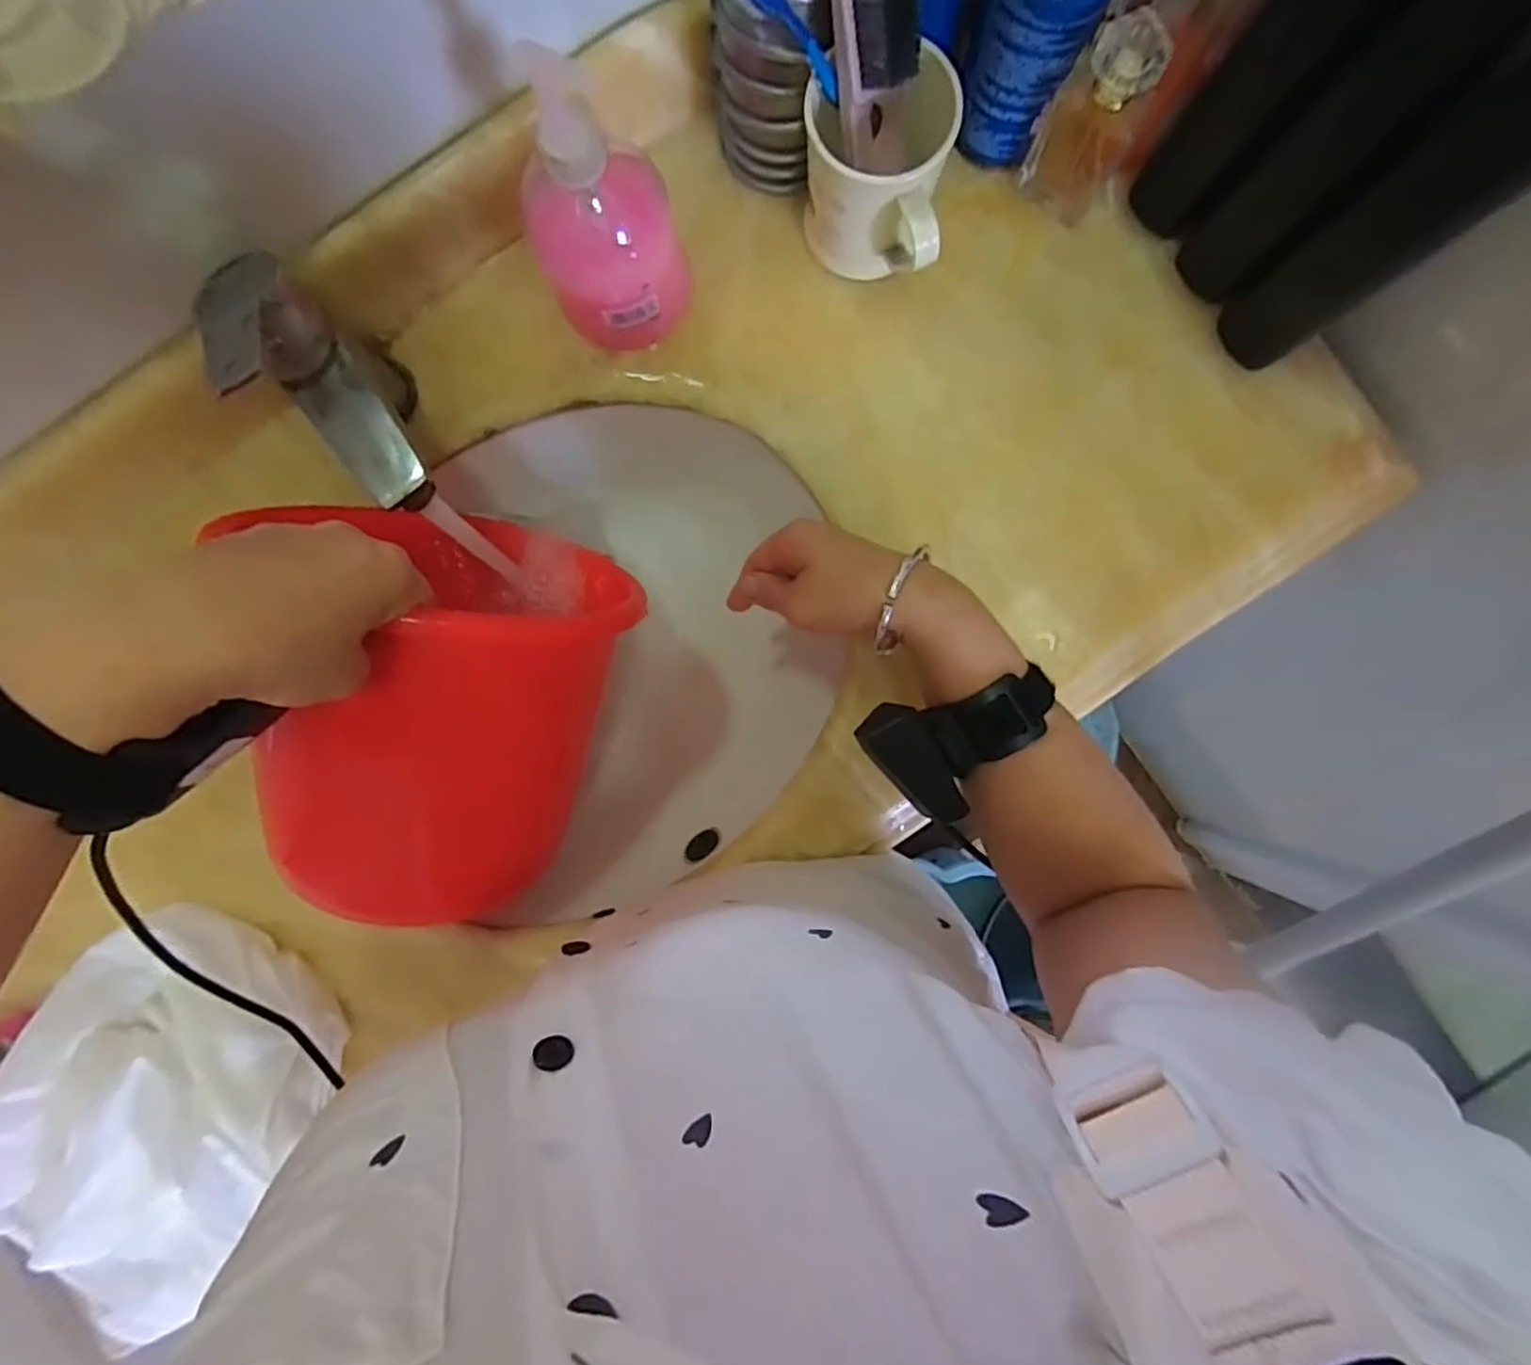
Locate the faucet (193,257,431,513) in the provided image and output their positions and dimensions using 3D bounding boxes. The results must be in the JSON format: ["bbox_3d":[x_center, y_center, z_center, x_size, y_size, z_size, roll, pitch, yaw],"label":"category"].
[{"bbox_3d":[-0.237,-0.162,0.387,0.052,0.145,0.139,-41,88,-1],"label":"faucet"}]

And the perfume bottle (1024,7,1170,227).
[{"bbox_3d":[0.193,-0.322,0.399,0.056,0.106,0.032,23,88,1],"label":"perfume bottle"}]

